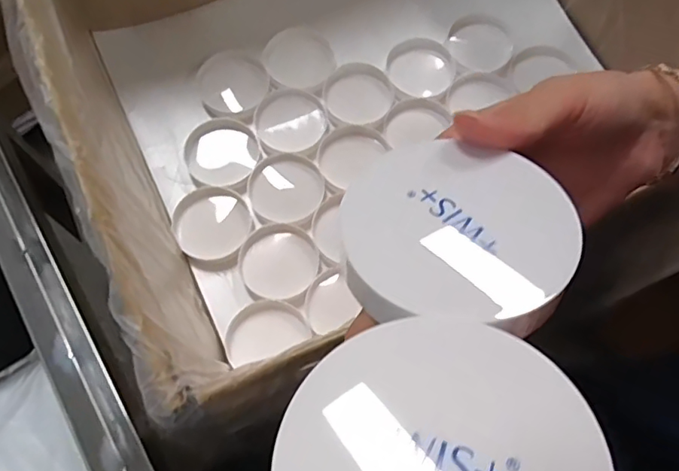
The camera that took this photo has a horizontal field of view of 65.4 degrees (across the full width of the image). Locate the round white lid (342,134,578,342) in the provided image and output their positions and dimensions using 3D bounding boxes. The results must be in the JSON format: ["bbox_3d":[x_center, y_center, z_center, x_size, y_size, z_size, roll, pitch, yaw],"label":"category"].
[{"bbox_3d":[0.038,0.000,0.177,0.072,0.019,0.072,5,52,6],"label":"round white lid"}]

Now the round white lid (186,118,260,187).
[{"bbox_3d":[-0.122,-0.088,0.557,0.071,0.020,0.070,-1,64,1],"label":"round white lid"}]

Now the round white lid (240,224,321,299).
[{"bbox_3d":[-0.058,0.024,0.514,0.073,0.007,0.073,-1,64,1],"label":"round white lid"}]

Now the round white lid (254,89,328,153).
[{"bbox_3d":[-0.052,-0.125,0.569,0.075,0.019,0.068,-2,64,1],"label":"round white lid"}]

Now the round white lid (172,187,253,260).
[{"bbox_3d":[-0.131,-0.011,0.535,0.076,0.020,0.071,-1,64,1],"label":"round white lid"}]

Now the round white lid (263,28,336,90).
[{"bbox_3d":[-0.045,-0.200,0.594,0.079,0.007,0.069,-22,85,-17],"label":"round white lid"}]

